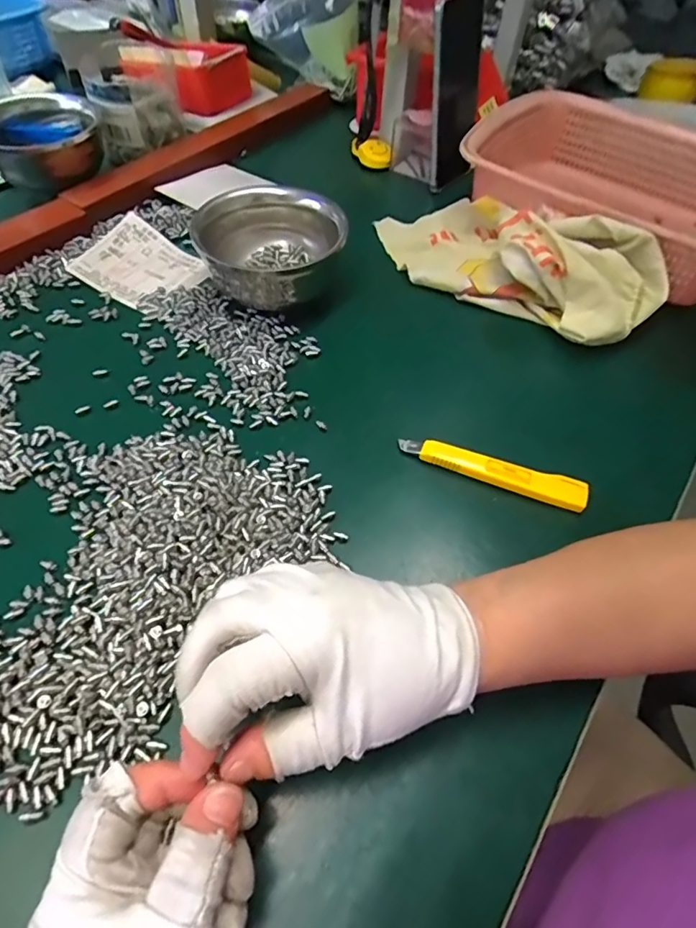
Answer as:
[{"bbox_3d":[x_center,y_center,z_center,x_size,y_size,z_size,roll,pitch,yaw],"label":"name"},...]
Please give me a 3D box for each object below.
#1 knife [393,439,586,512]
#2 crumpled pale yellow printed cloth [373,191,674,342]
[{"bbox_3d":[0.100,0.003,0.352,0.128,0.010,0.021,19,56,11],"label":"knife"},{"bbox_3d":[0.145,-0.198,0.460,0.269,0.067,0.113,34,60,20],"label":"crumpled pale yellow printed cloth"}]

